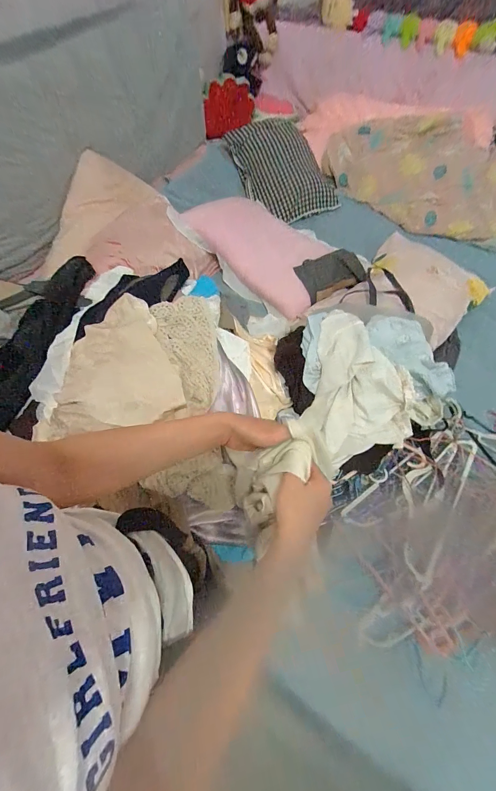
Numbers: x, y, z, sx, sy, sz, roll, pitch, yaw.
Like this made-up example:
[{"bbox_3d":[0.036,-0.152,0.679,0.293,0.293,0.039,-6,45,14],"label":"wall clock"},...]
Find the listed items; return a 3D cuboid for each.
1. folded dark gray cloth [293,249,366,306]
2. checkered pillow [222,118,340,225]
[{"bbox_3d":[0.311,-0.462,1.156,0.224,0.045,0.156,-24,84,7],"label":"folded dark gray cloth"},{"bbox_3d":[0.171,-1.173,1.564,0.377,0.177,0.616,-24,64,-13],"label":"checkered pillow"}]

